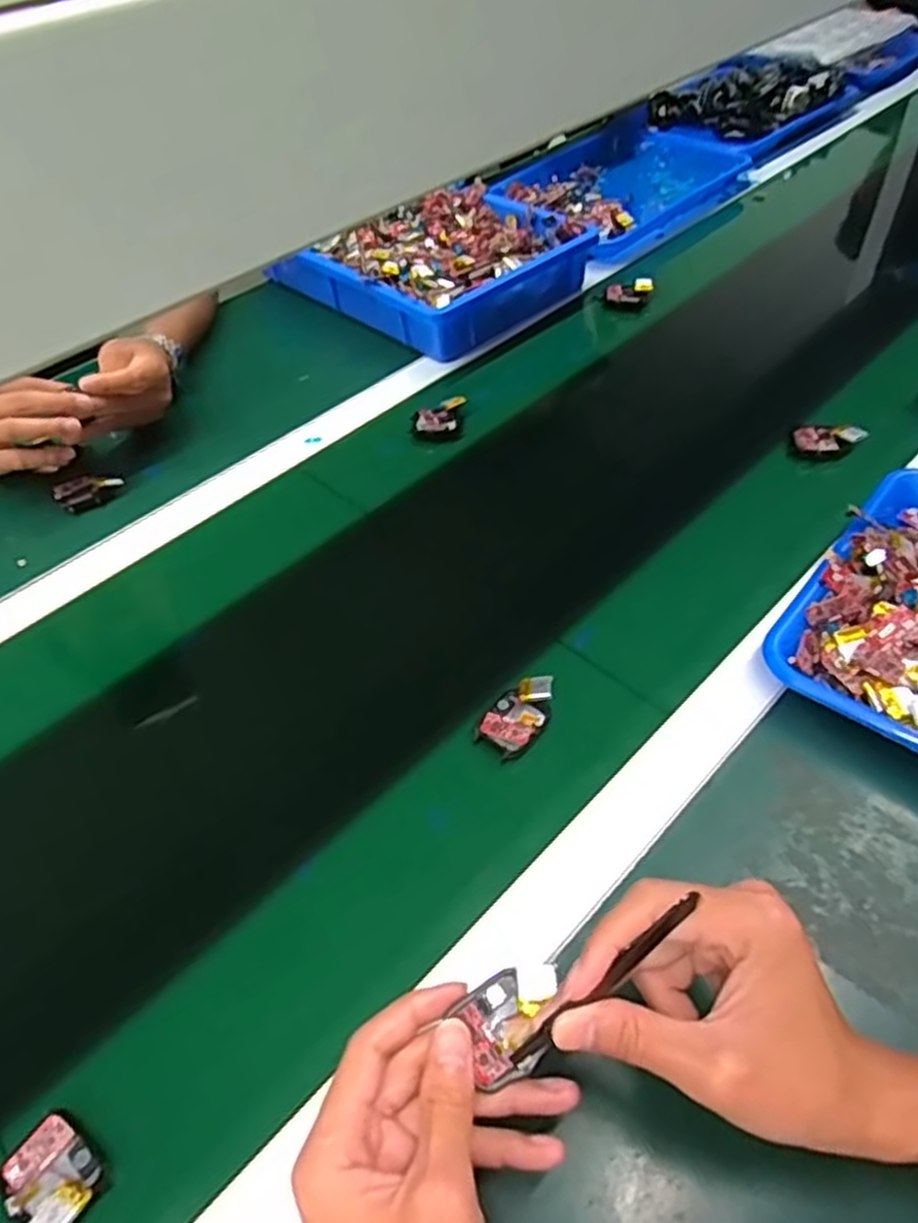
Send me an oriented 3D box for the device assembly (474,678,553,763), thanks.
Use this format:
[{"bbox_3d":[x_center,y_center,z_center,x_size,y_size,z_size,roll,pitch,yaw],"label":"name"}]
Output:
[{"bbox_3d":[0.038,0.067,0.495,0.036,0.019,0.057,21,52,25],"label":"device assembly"}]

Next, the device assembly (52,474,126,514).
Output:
[{"bbox_3d":[-0.321,-0.104,0.670,0.055,0.015,0.027,-21,47,-14],"label":"device assembly"}]

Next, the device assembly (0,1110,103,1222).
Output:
[{"bbox_3d":[-0.184,0.256,0.349,0.048,0.019,0.034,29,55,30],"label":"device assembly"}]

